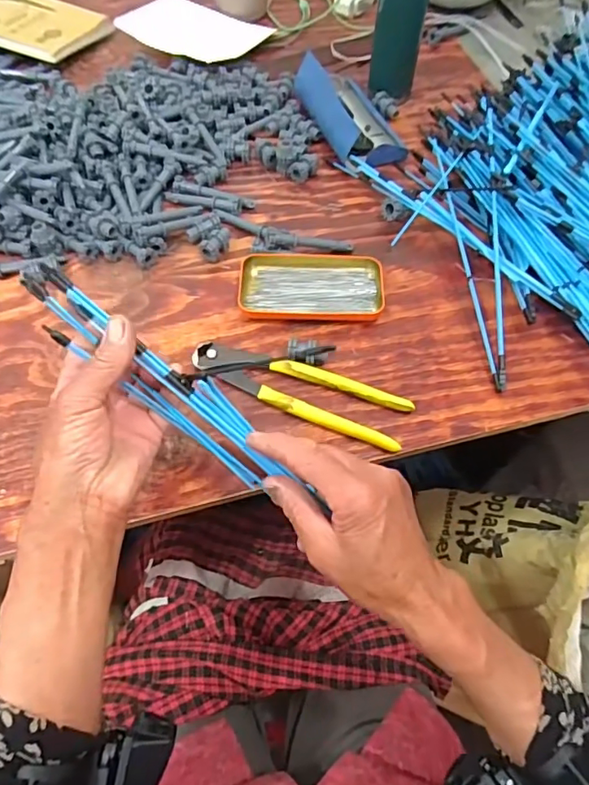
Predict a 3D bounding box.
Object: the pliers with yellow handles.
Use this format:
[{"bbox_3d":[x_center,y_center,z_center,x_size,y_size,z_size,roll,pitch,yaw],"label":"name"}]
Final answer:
[{"bbox_3d":[0.004,-0.003,0.479,0.200,0.017,0.049,21,63,10],"label":"pliers with yellow handles"}]

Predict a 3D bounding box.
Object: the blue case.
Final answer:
[{"bbox_3d":[0.072,-0.358,0.650,0.095,0.052,0.170,-18,63,-10],"label":"blue case"}]

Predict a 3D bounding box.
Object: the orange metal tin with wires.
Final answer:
[{"bbox_3d":[0.017,-0.113,0.538,0.143,0.018,0.082,2,62,1],"label":"orange metal tin with wires"}]

